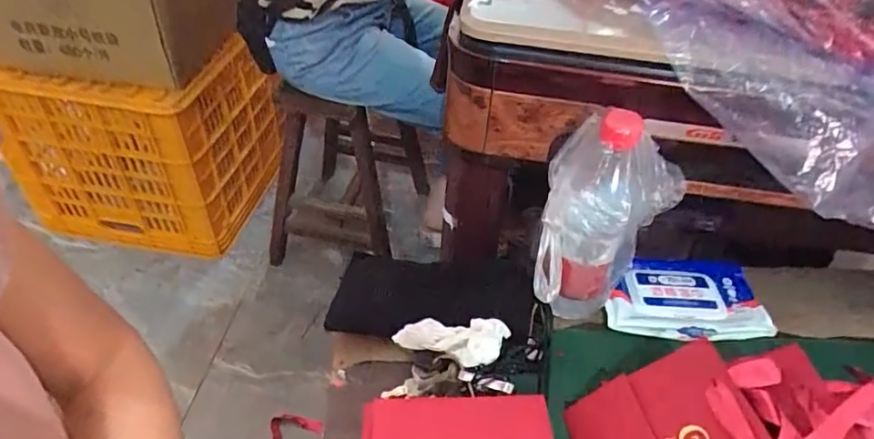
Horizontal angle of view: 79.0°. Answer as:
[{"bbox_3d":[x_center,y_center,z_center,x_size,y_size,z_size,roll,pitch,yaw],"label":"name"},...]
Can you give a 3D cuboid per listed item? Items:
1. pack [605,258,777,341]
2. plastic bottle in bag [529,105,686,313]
[{"bbox_3d":[0.260,0.080,0.558,0.162,0.021,0.104,9,43,4],"label":"pack"},{"bbox_3d":[0.138,0.012,0.472,0.106,0.210,0.127,24,46,19],"label":"plastic bottle in bag"}]

